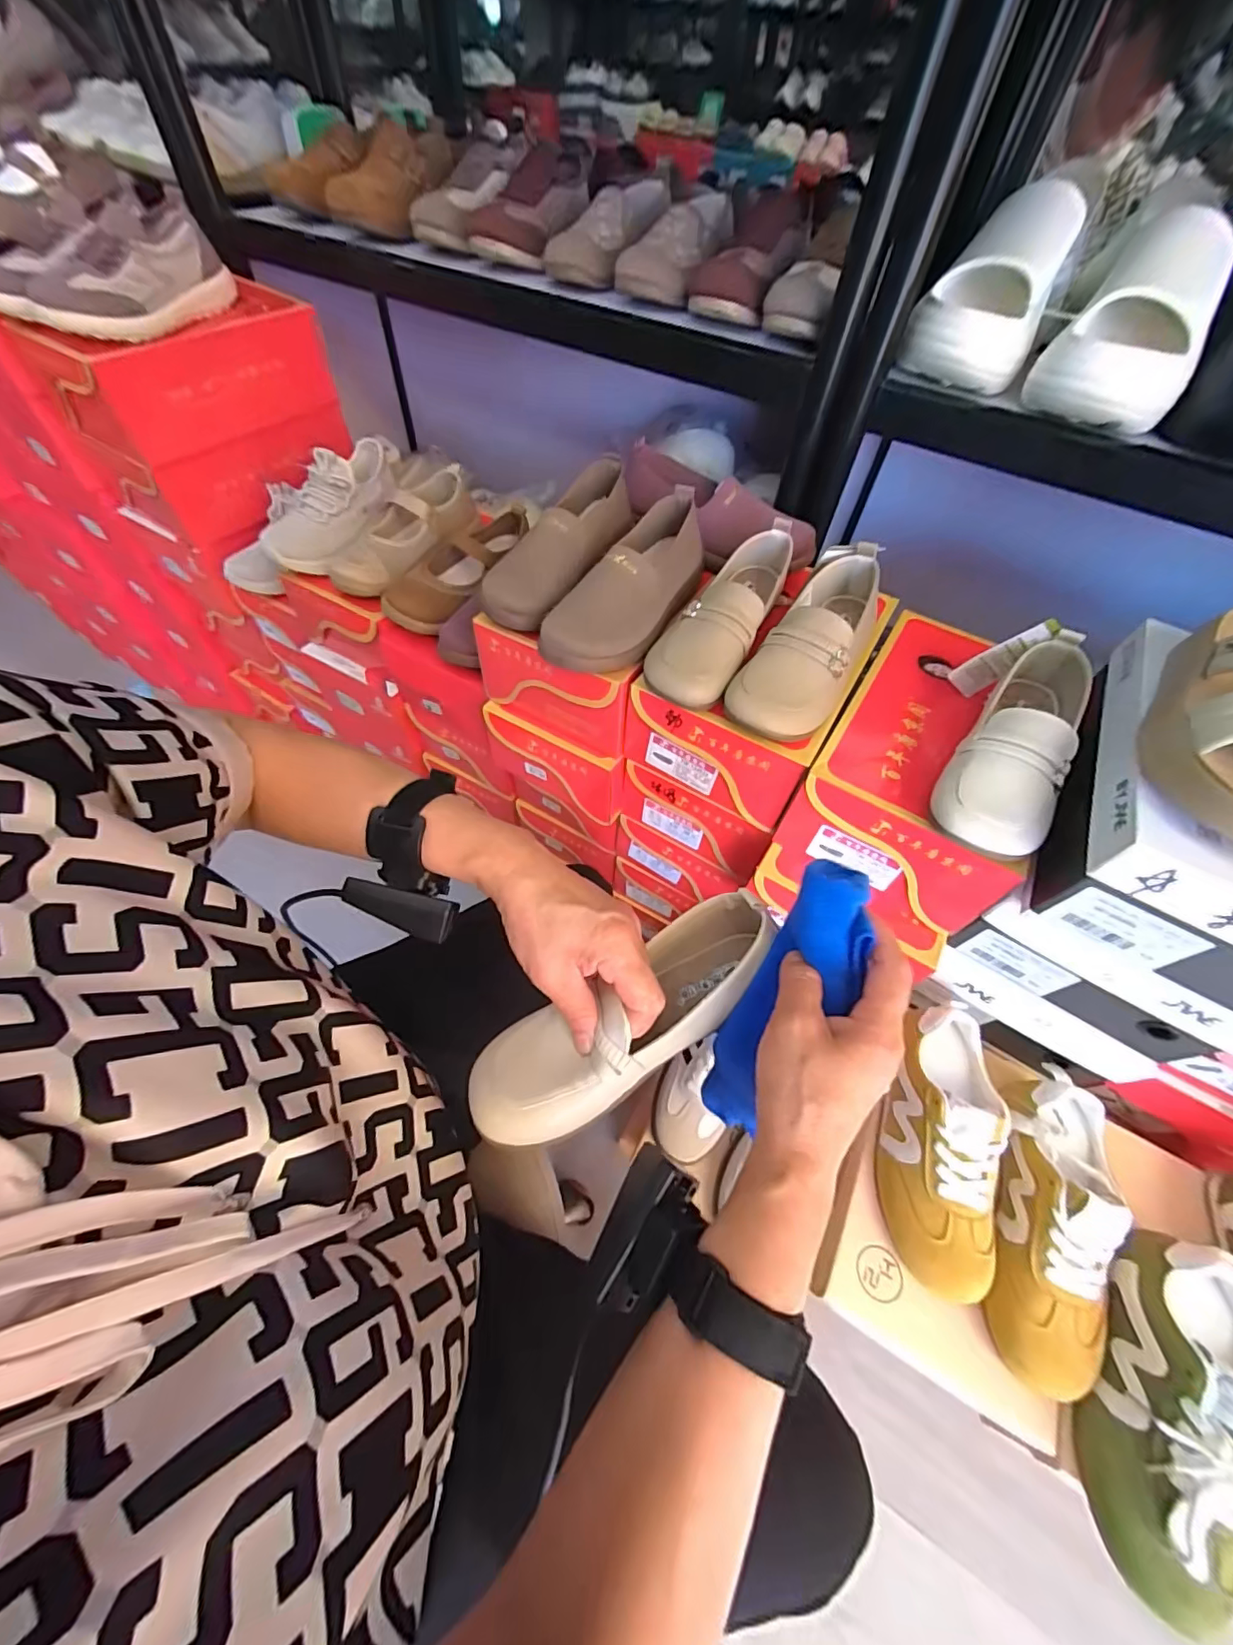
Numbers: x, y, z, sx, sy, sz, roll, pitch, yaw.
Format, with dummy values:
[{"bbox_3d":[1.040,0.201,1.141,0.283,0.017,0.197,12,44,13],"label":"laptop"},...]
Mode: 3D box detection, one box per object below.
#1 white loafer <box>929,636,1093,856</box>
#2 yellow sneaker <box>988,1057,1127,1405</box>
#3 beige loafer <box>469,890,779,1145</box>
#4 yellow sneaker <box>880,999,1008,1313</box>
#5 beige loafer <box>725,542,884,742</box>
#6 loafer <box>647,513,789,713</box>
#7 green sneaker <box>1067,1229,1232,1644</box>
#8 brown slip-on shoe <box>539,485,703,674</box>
[{"bbox_3d":[0.341,-0.068,0.446,0.079,0.057,0.231,35,61,18],"label":"white loafer"},{"bbox_3d":[0.378,0.332,0.451,0.082,0.079,0.231,23,57,11],"label":"yellow sneaker"},{"bbox_3d":[0.012,0.123,0.351,0.218,0.071,0.078,-30,63,-23],"label":"beige loafer"},{"bbox_3d":[0.294,0.284,0.482,0.077,0.077,0.231,14,70,6],"label":"yellow sneaker"},{"bbox_3d":[0.194,-0.176,0.504,0.083,0.071,0.227,31,59,16],"label":"beige loafer"},{"bbox_3d":[0.107,-0.213,0.530,0.082,0.074,0.228,25,58,12],"label":"loafer"},{"bbox_3d":[0.421,0.430,0.392,0.080,0.088,0.221,32,60,17],"label":"green sneaker"},{"bbox_3d":[0.019,-0.236,0.534,0.081,0.057,0.226,30,72,15],"label":"brown slip-on shoe"}]

